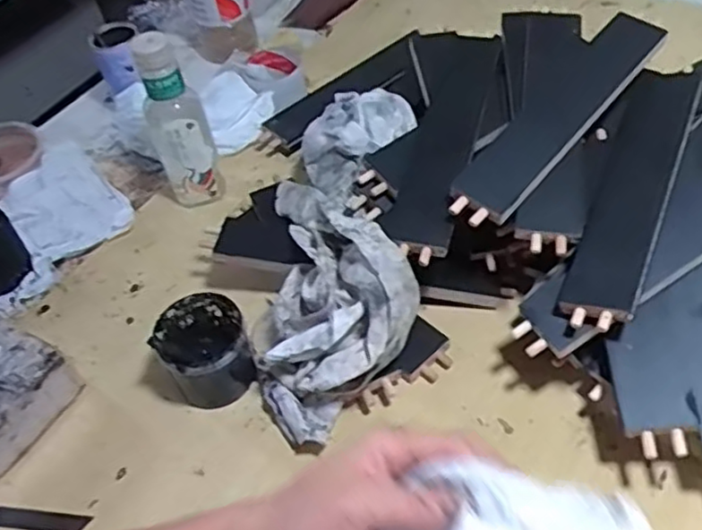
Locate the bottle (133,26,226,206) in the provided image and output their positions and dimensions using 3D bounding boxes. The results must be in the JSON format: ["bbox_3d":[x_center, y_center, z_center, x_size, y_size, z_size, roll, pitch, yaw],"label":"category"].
[{"bbox_3d":[-0.186,-0.152,0.732,0.062,0.206,0.057,-20,50,-11],"label":"bottle"}]

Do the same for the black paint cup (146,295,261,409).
[{"bbox_3d":[-0.131,0.080,0.617,0.075,0.082,0.074,-3,49,4],"label":"black paint cup"}]

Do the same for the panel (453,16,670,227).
[{"bbox_3d":[0.192,-0.142,0.624,0.061,0.019,0.297,33,65,28],"label":"panel"}]

